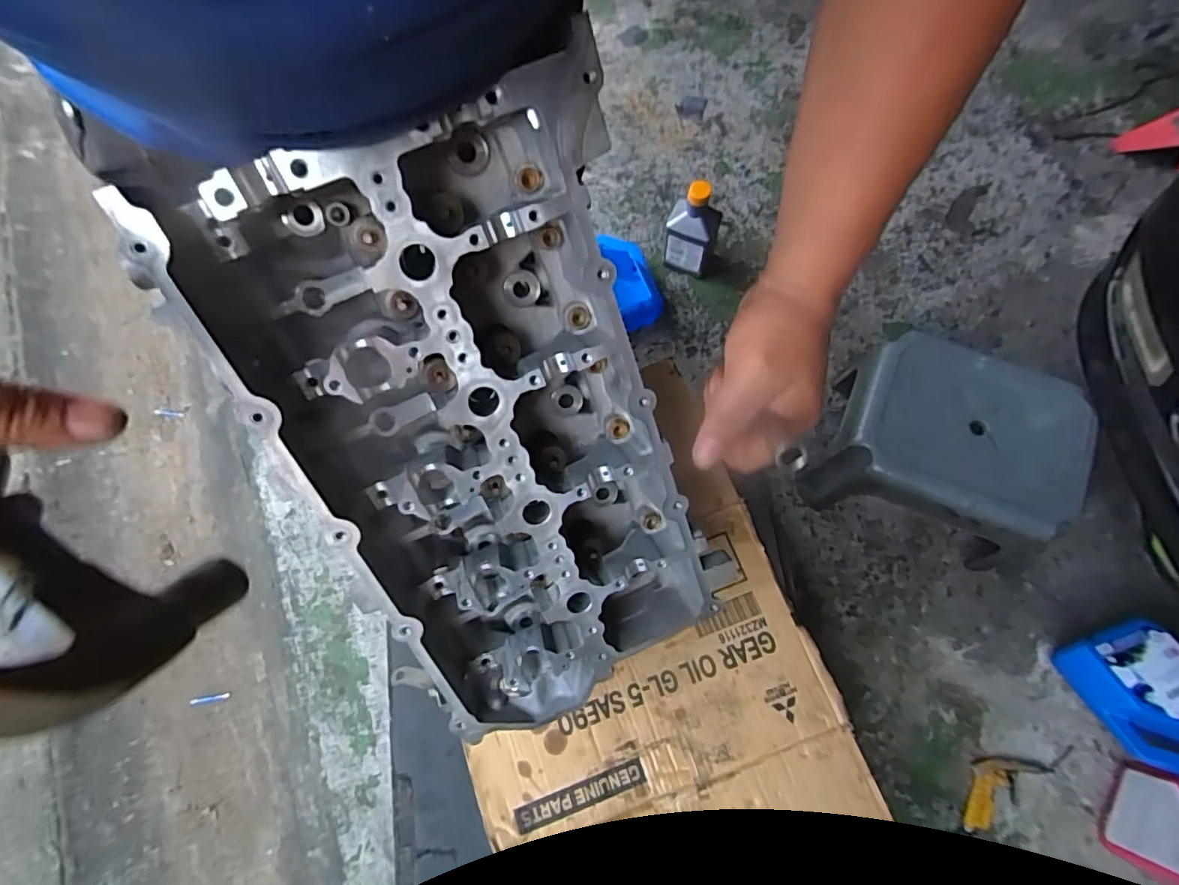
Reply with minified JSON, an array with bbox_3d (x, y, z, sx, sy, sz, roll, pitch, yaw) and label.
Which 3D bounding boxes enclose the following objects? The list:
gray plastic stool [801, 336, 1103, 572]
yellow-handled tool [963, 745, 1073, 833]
[{"bbox_3d":[0.601,0.009,0.977,0.351,0.233,0.314,24,76,10],"label":"gray plastic stool"},{"bbox_3d":[0.687,0.544,0.908,0.210,0.021,0.082,-26,74,-4],"label":"yellow-handled tool"}]

